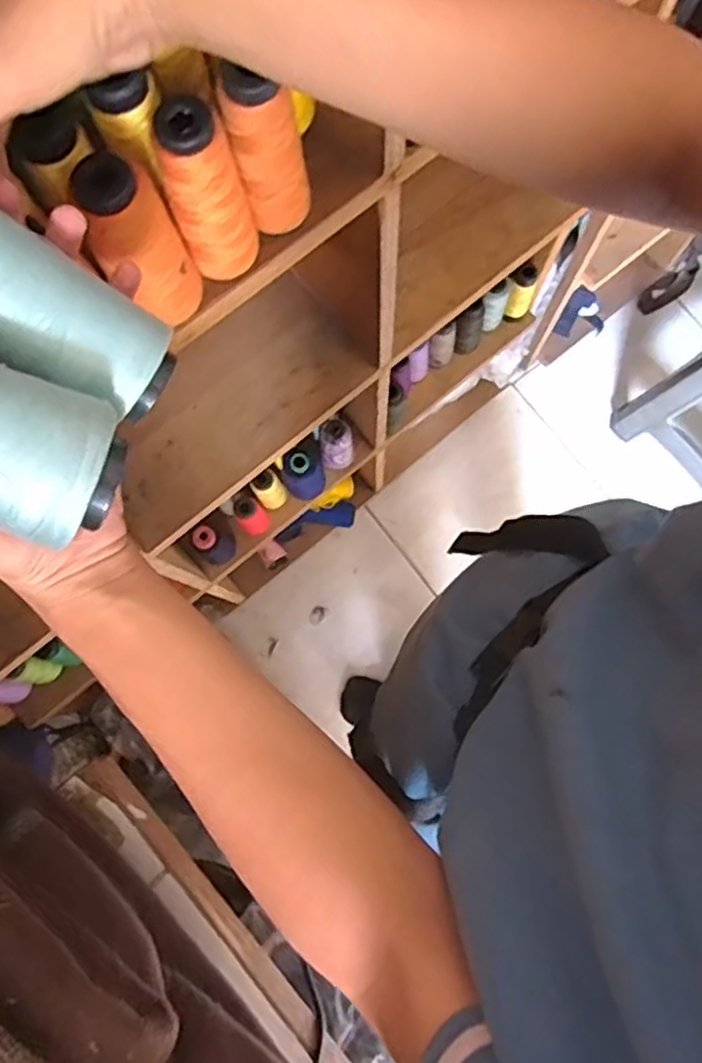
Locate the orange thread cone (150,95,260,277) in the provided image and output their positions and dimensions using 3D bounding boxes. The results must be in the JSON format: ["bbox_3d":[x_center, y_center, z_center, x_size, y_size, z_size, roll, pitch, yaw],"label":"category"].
[{"bbox_3d":[-0.079,-0.188,0.393,0.039,0.107,0.034,-14,80,-2],"label":"orange thread cone"}]

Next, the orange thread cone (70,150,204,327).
[{"bbox_3d":[-0.113,-0.154,0.385,0.046,0.106,0.042,0,80,1],"label":"orange thread cone"}]

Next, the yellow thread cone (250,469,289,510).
[{"bbox_3d":[-0.119,-0.065,0.999,0.042,0.108,0.043,0,80,1],"label":"yellow thread cone"}]

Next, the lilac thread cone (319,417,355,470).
[{"bbox_3d":[-0.018,-0.127,1.034,0.053,0.105,0.049,-5,80,0],"label":"lilac thread cone"}]

